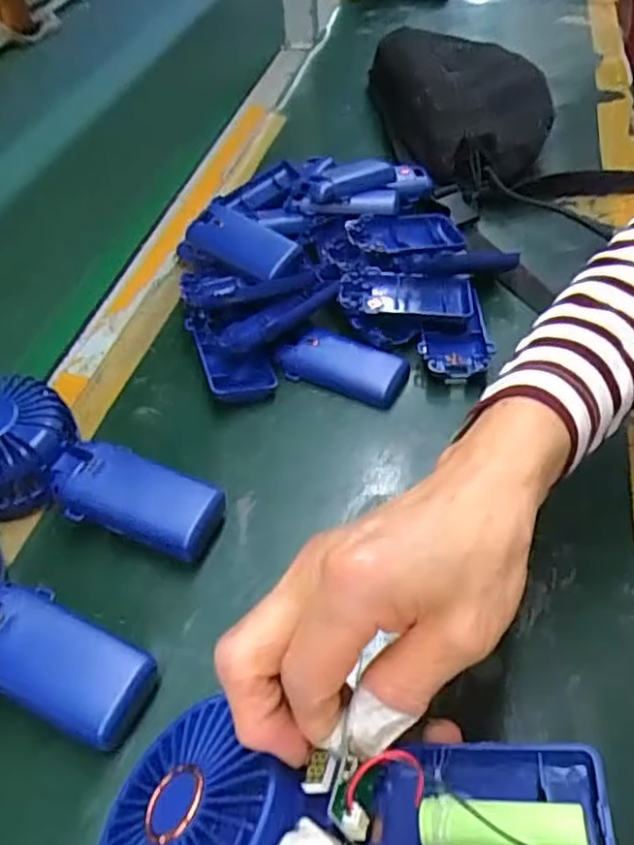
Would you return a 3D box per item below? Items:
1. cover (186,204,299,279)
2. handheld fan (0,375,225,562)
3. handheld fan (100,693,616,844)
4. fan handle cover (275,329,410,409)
[{"bbox_3d":[-0.056,-0.140,0.496,0.092,0.022,0.043,31,56,25],"label":"cover"},{"bbox_3d":[-0.138,0.026,0.370,0.175,0.050,0.081,15,51,13],"label":"handheld fan"},{"bbox_3d":[0.000,0.128,0.213,0.176,0.039,0.079,-12,47,16],"label":"handheld fan"},{"bbox_3d":[0.017,-0.040,0.447,0.087,0.013,0.043,19,52,17],"label":"fan handle cover"}]

